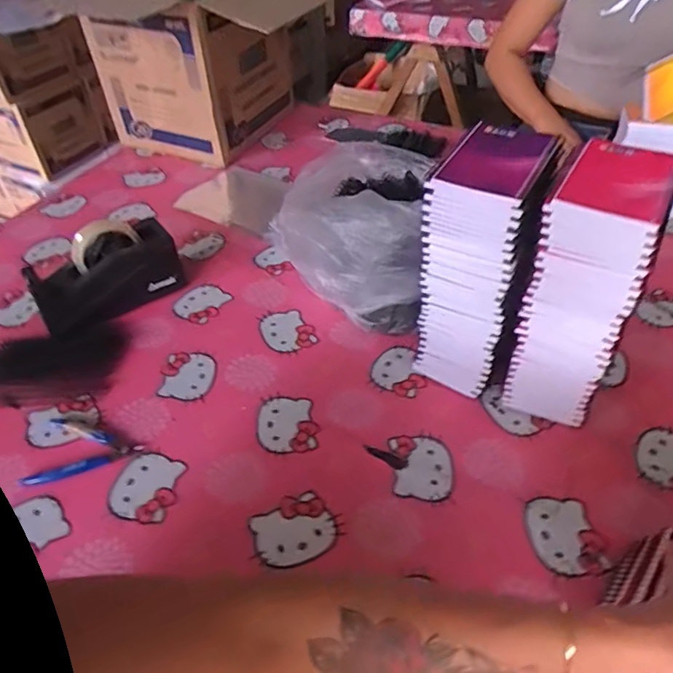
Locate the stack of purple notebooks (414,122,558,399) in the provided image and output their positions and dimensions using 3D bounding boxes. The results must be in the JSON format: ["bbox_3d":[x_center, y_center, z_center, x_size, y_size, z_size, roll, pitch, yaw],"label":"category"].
[{"bbox_3d":[0.154,-0.072,0.581,0.099,0.278,0.124,20,50,21],"label":"stack of purple notebooks"}]

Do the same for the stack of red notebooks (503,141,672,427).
[{"bbox_3d":[0.254,-0.041,0.546,0.104,0.274,0.123,23,50,22],"label":"stack of red notebooks"}]

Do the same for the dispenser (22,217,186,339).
[{"bbox_3d":[-0.330,-0.095,0.736,0.193,0.110,0.086,-30,52,-25],"label":"dispenser"}]

